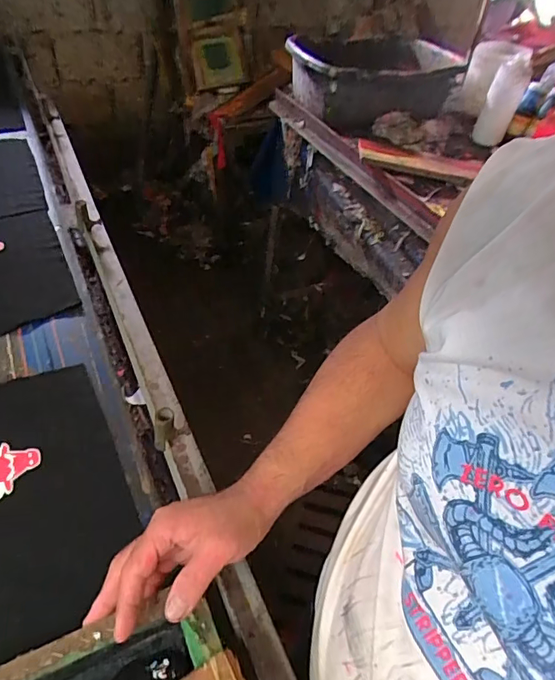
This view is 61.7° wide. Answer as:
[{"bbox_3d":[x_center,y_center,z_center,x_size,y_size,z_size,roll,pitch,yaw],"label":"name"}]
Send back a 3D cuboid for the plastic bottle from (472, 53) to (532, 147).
[{"bbox_3d":[0.569,-0.602,1.175,0.072,0.206,0.075,29,25,20],"label":"plastic bottle"}]

